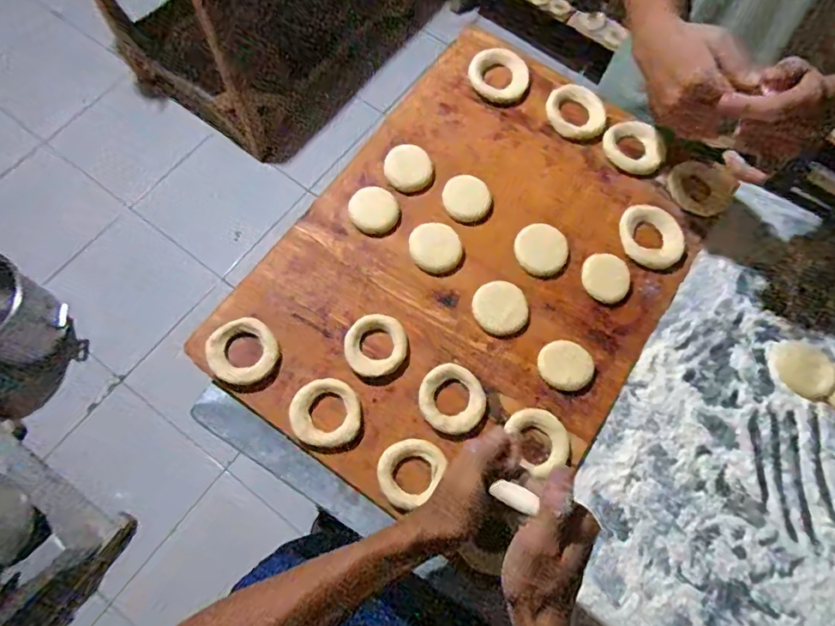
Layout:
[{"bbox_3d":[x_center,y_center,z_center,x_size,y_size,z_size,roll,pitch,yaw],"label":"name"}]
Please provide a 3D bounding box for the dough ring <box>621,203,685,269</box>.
[{"bbox_3d":[0.280,-0.091,0.628,0.080,0.017,0.069,39,74,10],"label":"dough ring"}]

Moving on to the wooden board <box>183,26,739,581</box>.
[{"bbox_3d":[0.077,-0.065,0.611,0.408,0.023,0.562,35,73,9],"label":"wooden board"}]

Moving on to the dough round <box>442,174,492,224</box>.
[{"bbox_3d":[0.059,-0.138,0.633,0.058,0.014,0.054,1,71,-2],"label":"dough round"}]

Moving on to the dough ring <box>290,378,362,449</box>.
[{"bbox_3d":[-0.094,0.103,0.541,0.068,0.016,0.069,1,71,-2],"label":"dough ring"}]

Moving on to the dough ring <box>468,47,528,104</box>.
[{"bbox_3d":[0.109,-0.317,0.692,0.078,0.018,0.073,1,71,-2],"label":"dough ring"}]

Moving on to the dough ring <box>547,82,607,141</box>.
[{"bbox_3d":[0.207,-0.262,0.682,0.078,0.014,0.071,1,71,-2],"label":"dough ring"}]

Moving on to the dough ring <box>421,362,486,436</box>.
[{"bbox_3d":[0.037,0.091,0.554,0.066,0.013,0.071,1,71,-2],"label":"dough ring"}]

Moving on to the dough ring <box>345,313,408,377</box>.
[{"bbox_3d":[-0.045,0.035,0.570,0.066,0.014,0.066,1,71,-2],"label":"dough ring"}]

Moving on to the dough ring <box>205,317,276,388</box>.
[{"bbox_3d":[-0.187,0.041,0.559,0.068,0.019,0.070,1,71,-2],"label":"dough ring"}]

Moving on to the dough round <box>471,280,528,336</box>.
[{"bbox_3d":[0.095,-0.007,0.588,0.057,0.019,0.061,1,71,-2],"label":"dough round"}]

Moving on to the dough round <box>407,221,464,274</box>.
[{"bbox_3d":[0.022,-0.077,0.611,0.058,0.006,0.062,1,71,-2],"label":"dough round"}]

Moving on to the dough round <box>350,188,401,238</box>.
[{"bbox_3d":[-0.052,-0.122,0.624,0.059,0.012,0.053,27,72,7],"label":"dough round"}]

